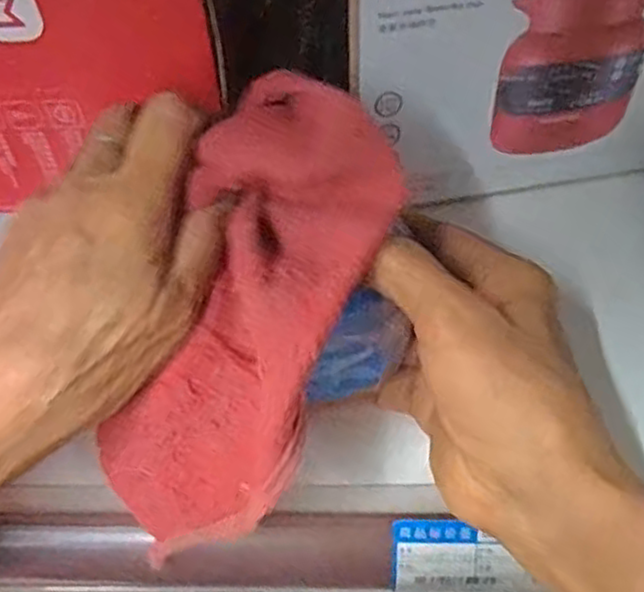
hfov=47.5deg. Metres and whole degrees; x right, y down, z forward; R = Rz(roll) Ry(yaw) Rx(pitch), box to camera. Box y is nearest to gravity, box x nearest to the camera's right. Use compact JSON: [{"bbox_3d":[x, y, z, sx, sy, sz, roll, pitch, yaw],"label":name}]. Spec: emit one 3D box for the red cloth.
[{"bbox_3d":[-0.026,0.009,0.254,0.071,0.040,0.168,22,93,18],"label":"red cloth"}]

